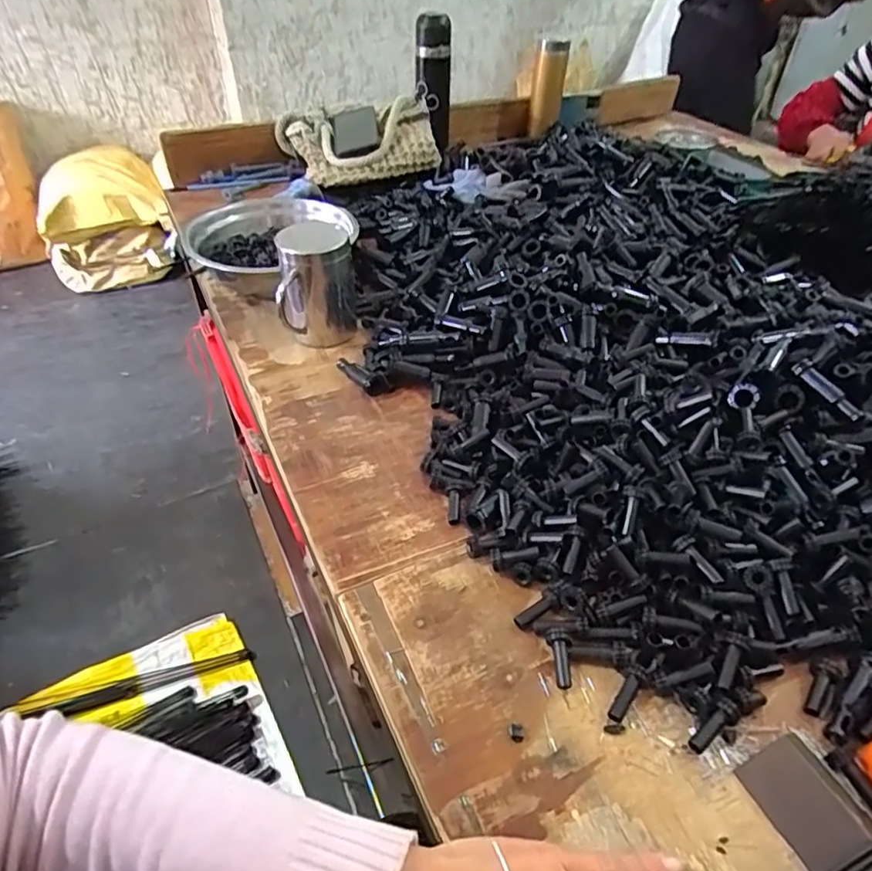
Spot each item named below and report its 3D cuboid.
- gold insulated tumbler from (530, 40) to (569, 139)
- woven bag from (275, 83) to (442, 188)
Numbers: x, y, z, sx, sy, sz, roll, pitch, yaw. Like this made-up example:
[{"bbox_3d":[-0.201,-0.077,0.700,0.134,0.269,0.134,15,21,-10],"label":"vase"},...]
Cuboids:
[{"bbox_3d":[0.229,-0.709,1.222,0.064,0.166,0.064,6,43,6],"label":"gold insulated tumbler"},{"bbox_3d":[-0.124,-0.520,1.037,0.289,0.075,0.203,-11,44,-12],"label":"woven bag"}]

